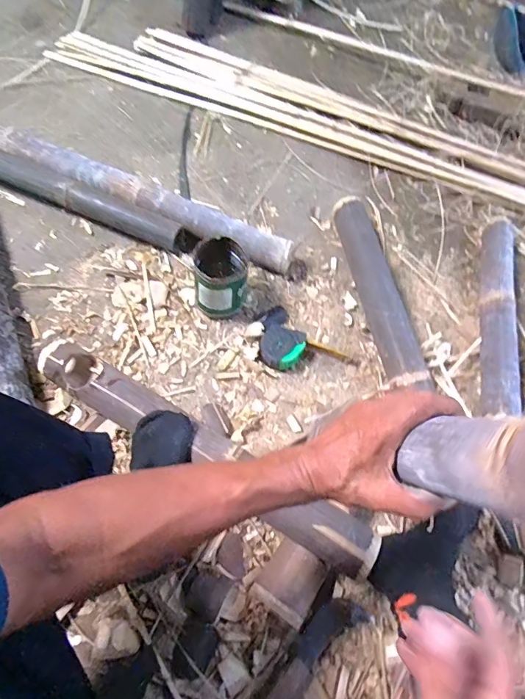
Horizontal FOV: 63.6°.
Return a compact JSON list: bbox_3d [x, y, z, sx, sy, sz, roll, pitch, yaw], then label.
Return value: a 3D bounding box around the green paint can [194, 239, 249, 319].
[{"bbox_3d":[-0.077,-0.131,0.795,0.094,0.145,0.111,3,63,-3],"label":"green paint can"}]

